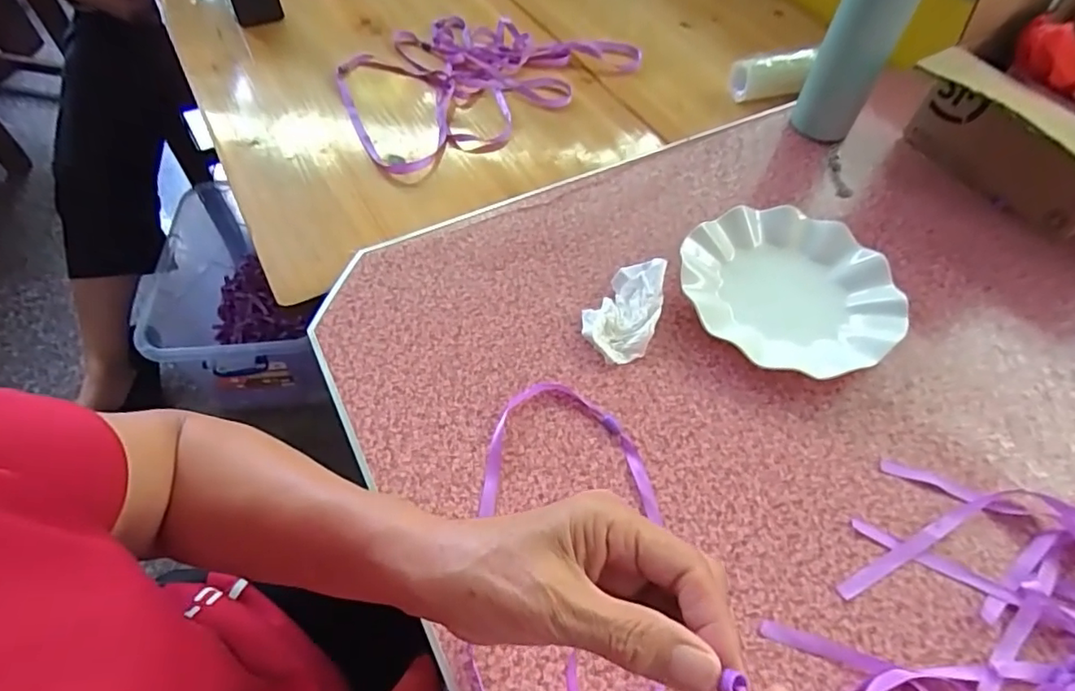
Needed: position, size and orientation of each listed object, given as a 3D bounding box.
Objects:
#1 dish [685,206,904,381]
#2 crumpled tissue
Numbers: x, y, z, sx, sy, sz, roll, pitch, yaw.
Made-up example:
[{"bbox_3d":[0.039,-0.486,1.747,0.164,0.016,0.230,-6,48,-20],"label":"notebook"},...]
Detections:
[{"bbox_3d":[0.222,-0.051,0.516,0.182,0.027,0.176,1,56,-1],"label":"dish"},{"bbox_3d":[0.076,-0.033,0.498,0.059,0.029,0.098,21,58,12],"label":"crumpled tissue"}]

